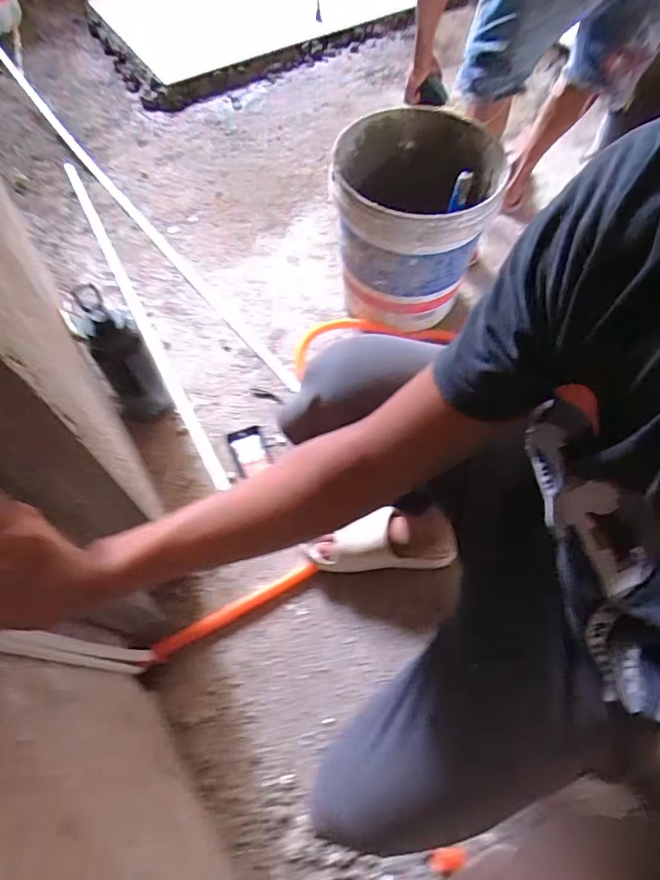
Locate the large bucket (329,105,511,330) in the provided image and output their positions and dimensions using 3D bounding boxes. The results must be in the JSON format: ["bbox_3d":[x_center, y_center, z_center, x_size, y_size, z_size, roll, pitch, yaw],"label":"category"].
[{"bbox_3d":[0.146,-0.408,0.938,0.272,0.291,0.267,1,62,-2],"label":"large bucket"}]

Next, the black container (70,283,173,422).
[{"bbox_3d":[-0.356,-0.132,0.843,0.085,0.273,0.095,-30,66,-16],"label":"black container"}]

